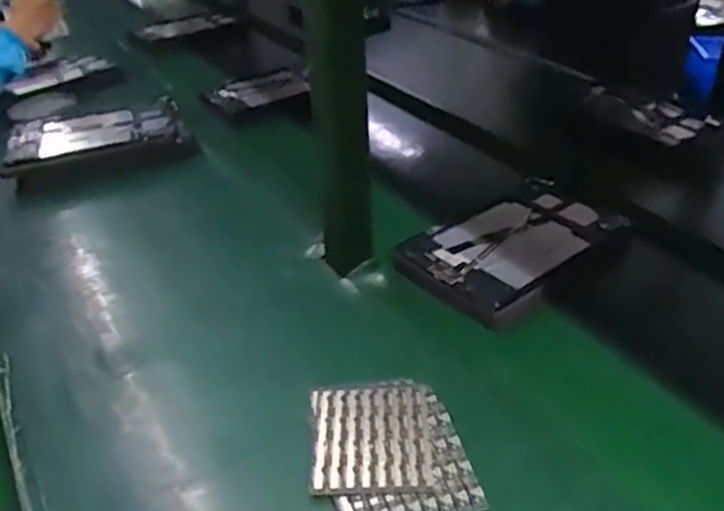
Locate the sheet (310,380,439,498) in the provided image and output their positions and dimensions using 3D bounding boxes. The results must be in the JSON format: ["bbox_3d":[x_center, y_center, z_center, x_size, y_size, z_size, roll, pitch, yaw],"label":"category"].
[{"bbox_3d":[0.007,0.148,0.537,0.097,0.007,0.113,-2,34,-2],"label":"sheet"}]

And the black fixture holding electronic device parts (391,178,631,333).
[{"bbox_3d":[0.170,-0.017,0.733,0.254,0.026,0.151,-25,41,-31],"label":"black fixture holding electronic device parts"}]

